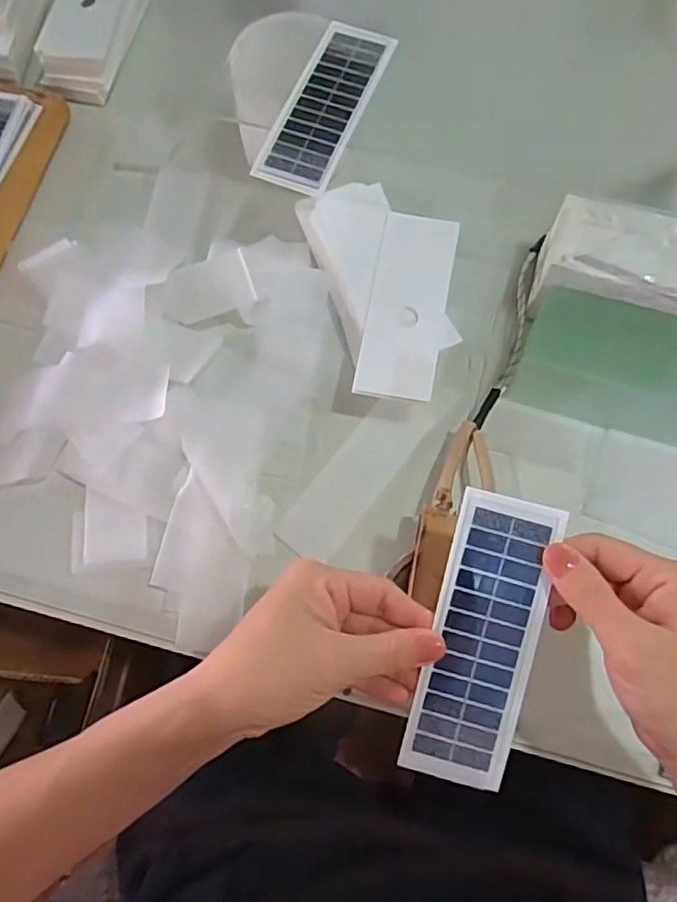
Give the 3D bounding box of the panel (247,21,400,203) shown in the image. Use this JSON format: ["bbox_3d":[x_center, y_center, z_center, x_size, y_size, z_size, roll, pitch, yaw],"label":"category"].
[{"bbox_3d":[-0.008,-0.237,0.415,0.050,0.005,0.138,22,75,6],"label":"panel"}]

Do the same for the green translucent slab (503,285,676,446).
[{"bbox_3d":[0.198,-0.056,0.415,0.137,0.049,0.073,17,74,7],"label":"green translucent slab"}]

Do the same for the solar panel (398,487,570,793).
[{"bbox_3d":[0.072,0.094,0.302,0.051,0.004,0.142,13,89,5],"label":"solar panel"}]

